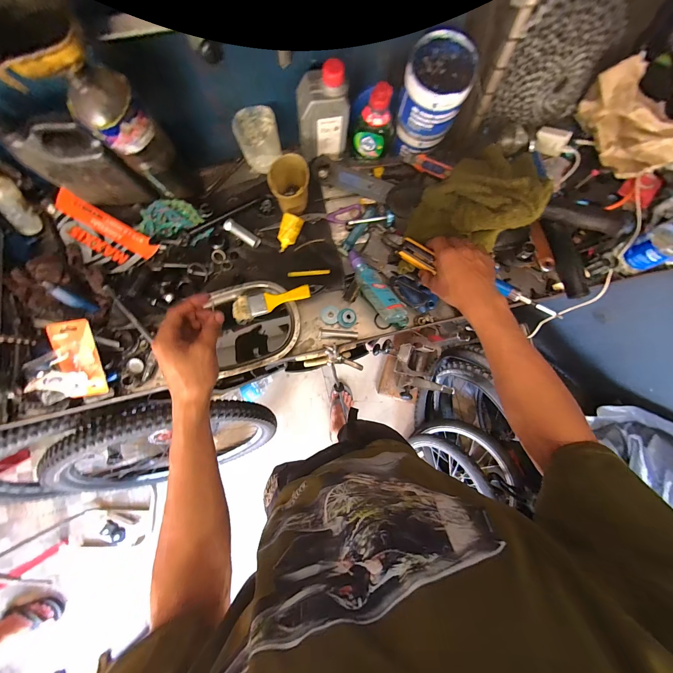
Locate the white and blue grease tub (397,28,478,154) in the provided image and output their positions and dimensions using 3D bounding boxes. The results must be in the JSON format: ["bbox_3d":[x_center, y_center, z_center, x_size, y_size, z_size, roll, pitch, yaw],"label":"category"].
[{"bbox_3d":[0.156,-0.394,0.486,0.095,0.133,0.096,0,85,-2],"label":"white and blue grease tub"}]

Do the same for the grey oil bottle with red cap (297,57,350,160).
[{"bbox_3d":[-0.025,-0.379,0.496,0.084,0.163,0.050,-14,85,-4],"label":"grey oil bottle with red cap"}]

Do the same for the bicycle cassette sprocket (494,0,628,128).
[{"bbox_3d":[0.355,-0.431,0.457,0.153,0.163,0.043,-3,54,-4],"label":"bicycle cassette sprocket"}]

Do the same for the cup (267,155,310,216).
[{"bbox_3d":[-0.084,-0.270,0.527,0.069,0.096,0.061,-20,86,-4],"label":"cup"}]

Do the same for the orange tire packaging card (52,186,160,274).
[{"bbox_3d":[-0.441,-0.183,0.532,0.195,0.018,0.092,29,84,1],"label":"orange tire packaging card"}]

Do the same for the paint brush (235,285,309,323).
[{"bbox_3d":[-0.121,-0.064,0.530,0.149,0.012,0.044,-15,85,9],"label":"paint brush"}]

